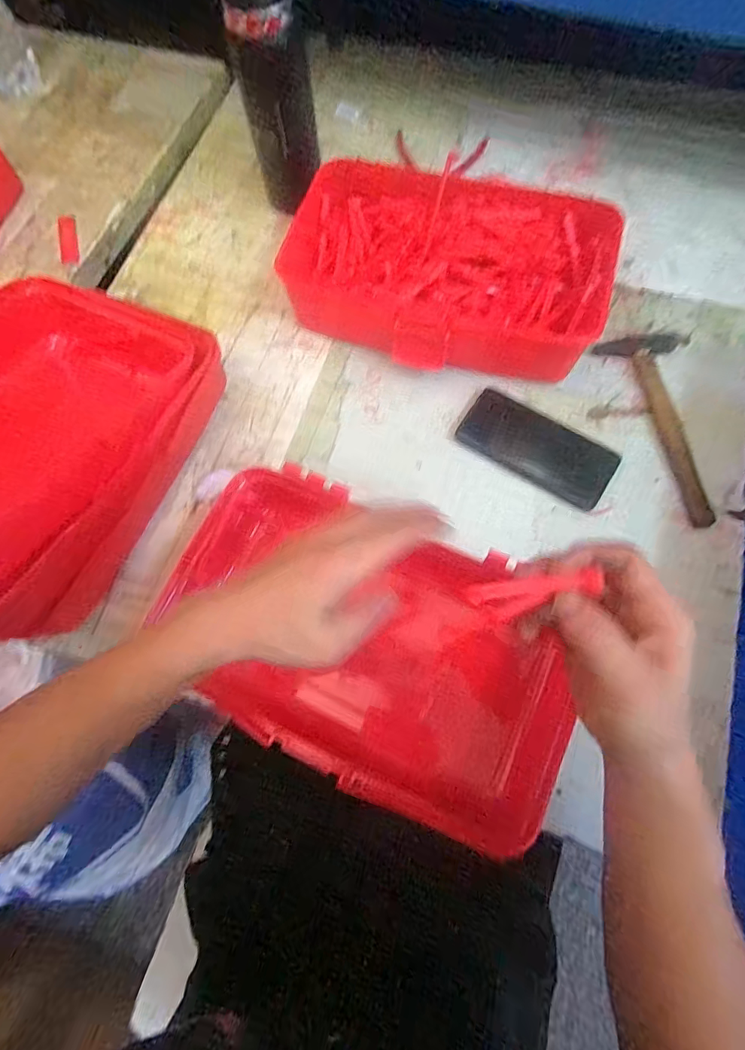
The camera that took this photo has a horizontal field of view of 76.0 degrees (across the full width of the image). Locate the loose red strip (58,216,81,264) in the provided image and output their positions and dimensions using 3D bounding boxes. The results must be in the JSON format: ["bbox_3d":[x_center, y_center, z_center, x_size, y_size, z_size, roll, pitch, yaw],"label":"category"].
[{"bbox_3d":[-0.404,-0.380,0.635,0.025,0.005,0.085,-17,73,-2],"label":"loose red strip"}]

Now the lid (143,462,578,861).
[{"bbox_3d":[-0.010,0.097,0.421,0.353,0.057,0.225,20,74,8],"label":"lid"}]

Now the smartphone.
[{"bbox_3d":[0.181,-0.088,0.524,0.164,0.011,0.077,33,76,11],"label":"smartphone"}]

